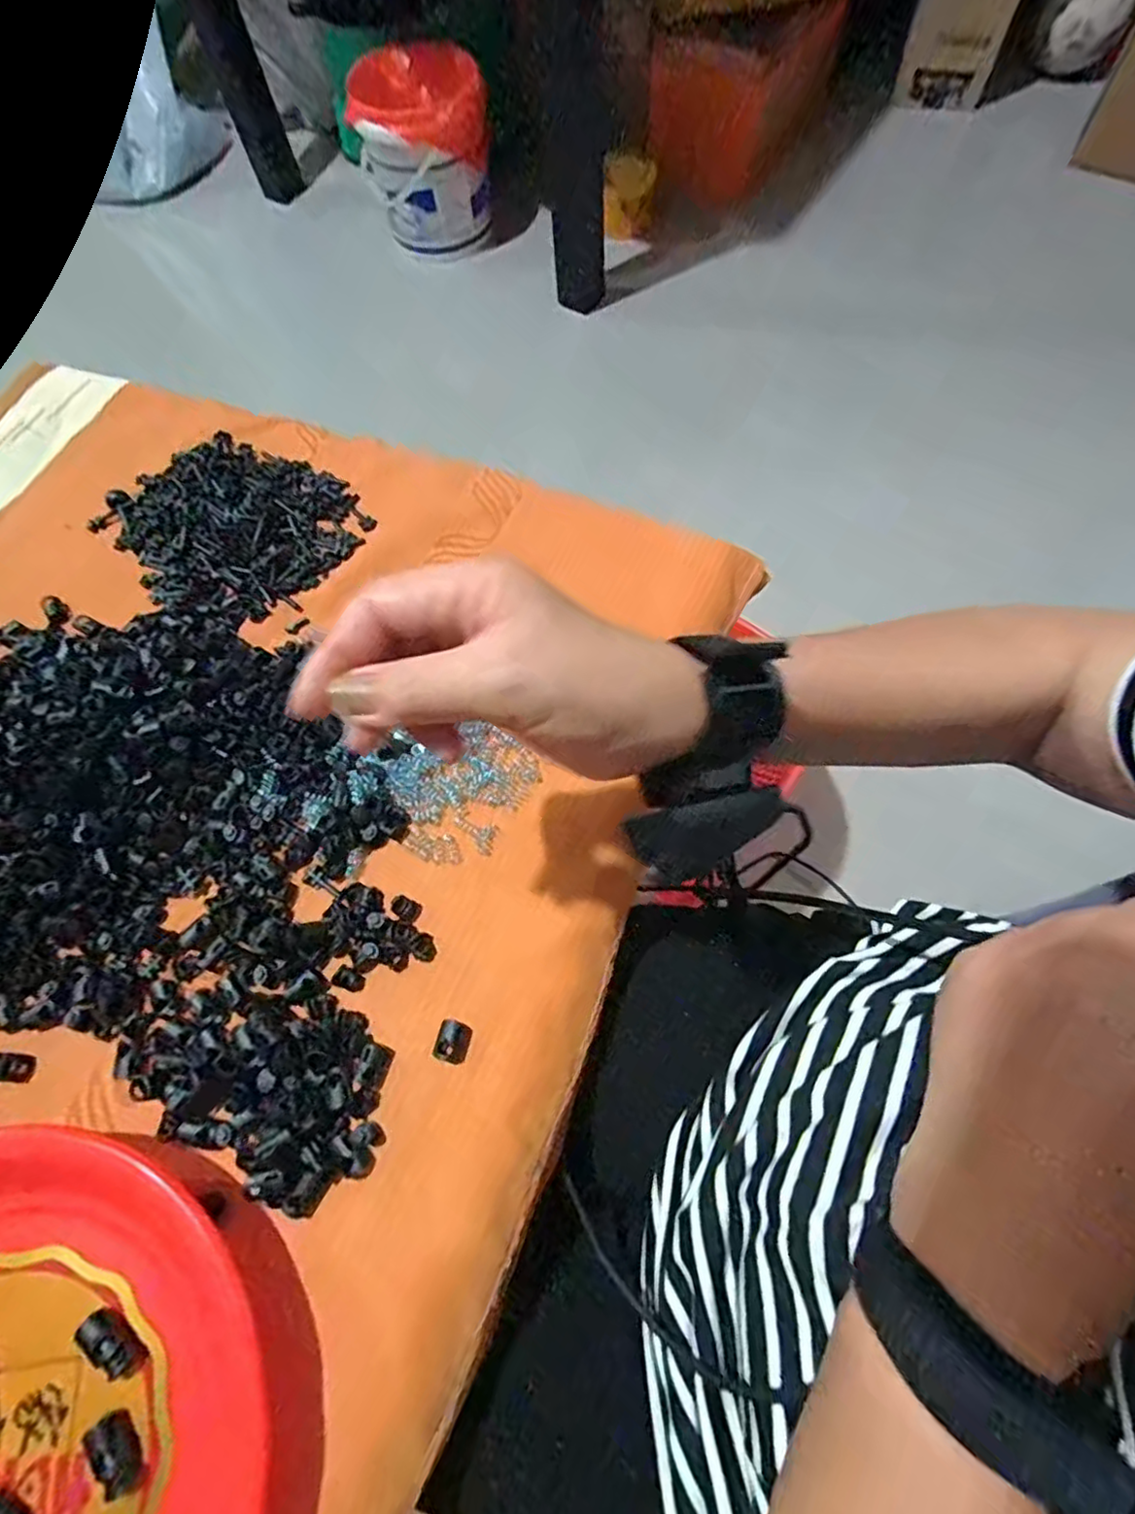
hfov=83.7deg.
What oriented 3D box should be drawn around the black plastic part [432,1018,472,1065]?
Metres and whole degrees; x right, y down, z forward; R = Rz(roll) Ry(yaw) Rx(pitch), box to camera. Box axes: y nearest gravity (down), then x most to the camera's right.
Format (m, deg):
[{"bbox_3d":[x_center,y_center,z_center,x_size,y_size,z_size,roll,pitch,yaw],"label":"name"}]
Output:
[{"bbox_3d":[-0.060,0.150,0.335,0.016,0.010,0.020,11,67,8],"label":"black plastic part"}]

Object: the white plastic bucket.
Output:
[{"bbox_3d":[-0.298,-1.276,1.342,0.272,0.282,0.293,-11,67,-1],"label":"white plastic bucket"}]

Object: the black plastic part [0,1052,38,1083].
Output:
[{"bbox_3d":[-0.307,0.171,0.348,0.028,0.005,0.014,2,66,4],"label":"black plastic part"}]

